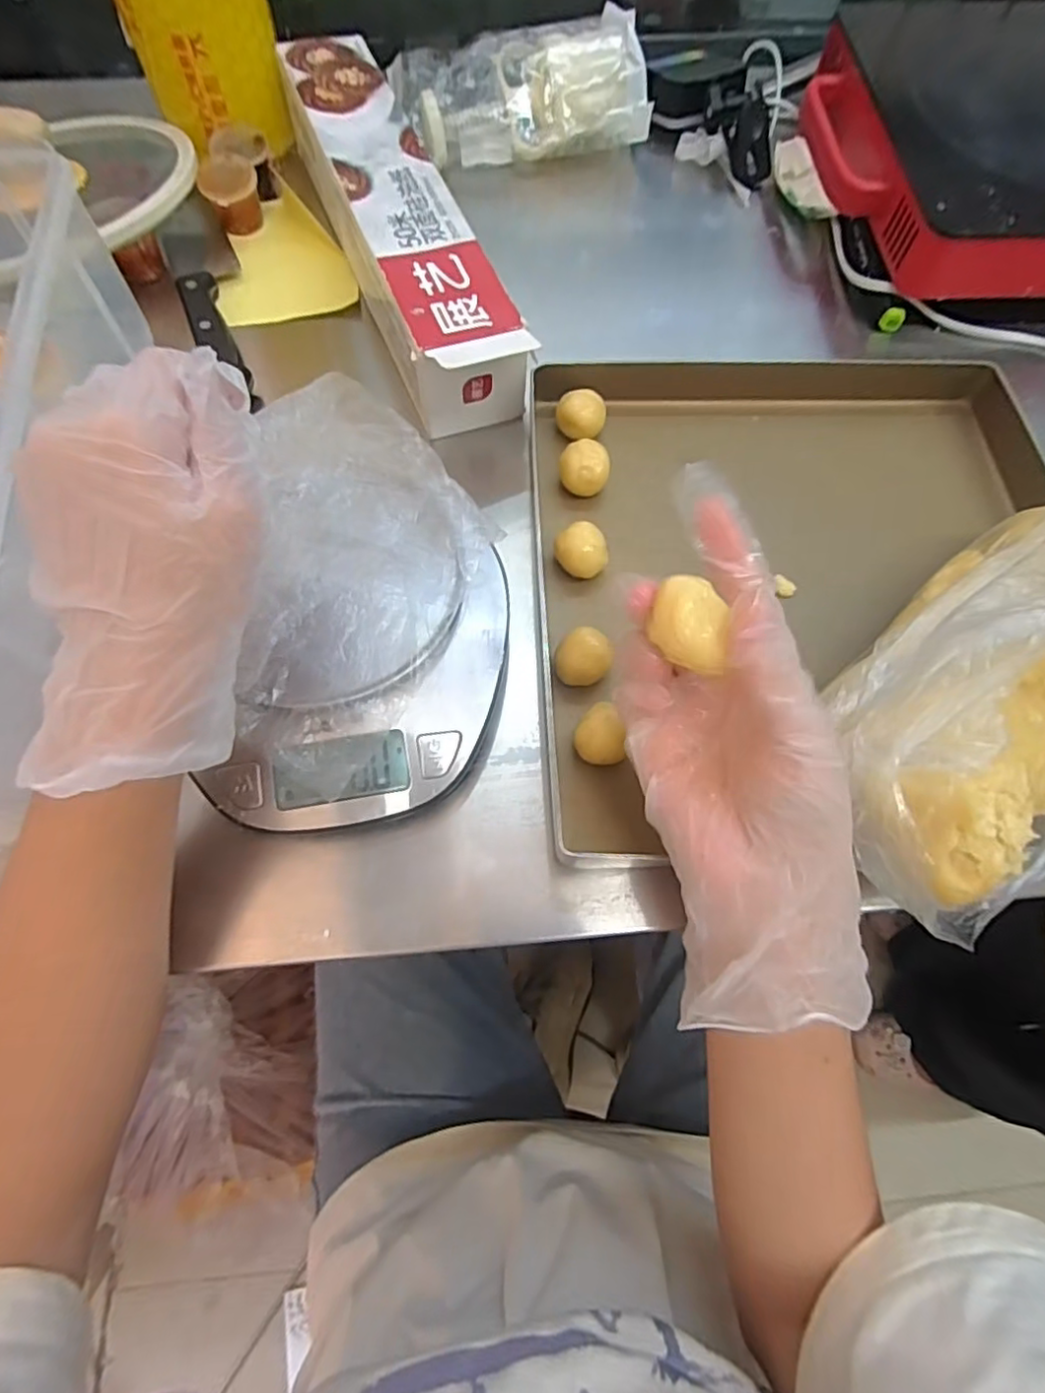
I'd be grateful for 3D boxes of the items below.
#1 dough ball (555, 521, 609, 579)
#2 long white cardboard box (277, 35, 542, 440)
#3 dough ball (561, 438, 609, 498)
[{"bbox_3d":[0.032,-0.074,0.325,0.025,0.024,0.025,0,68,0],"label":"dough ball"},{"bbox_3d":[-0.080,-0.304,0.400,0.072,0.060,0.328,-20,69,-9],"label":"long white cardboard box"},{"bbox_3d":[0.035,-0.125,0.344,0.026,0.022,0.024,0,68,0],"label":"dough ball"}]

